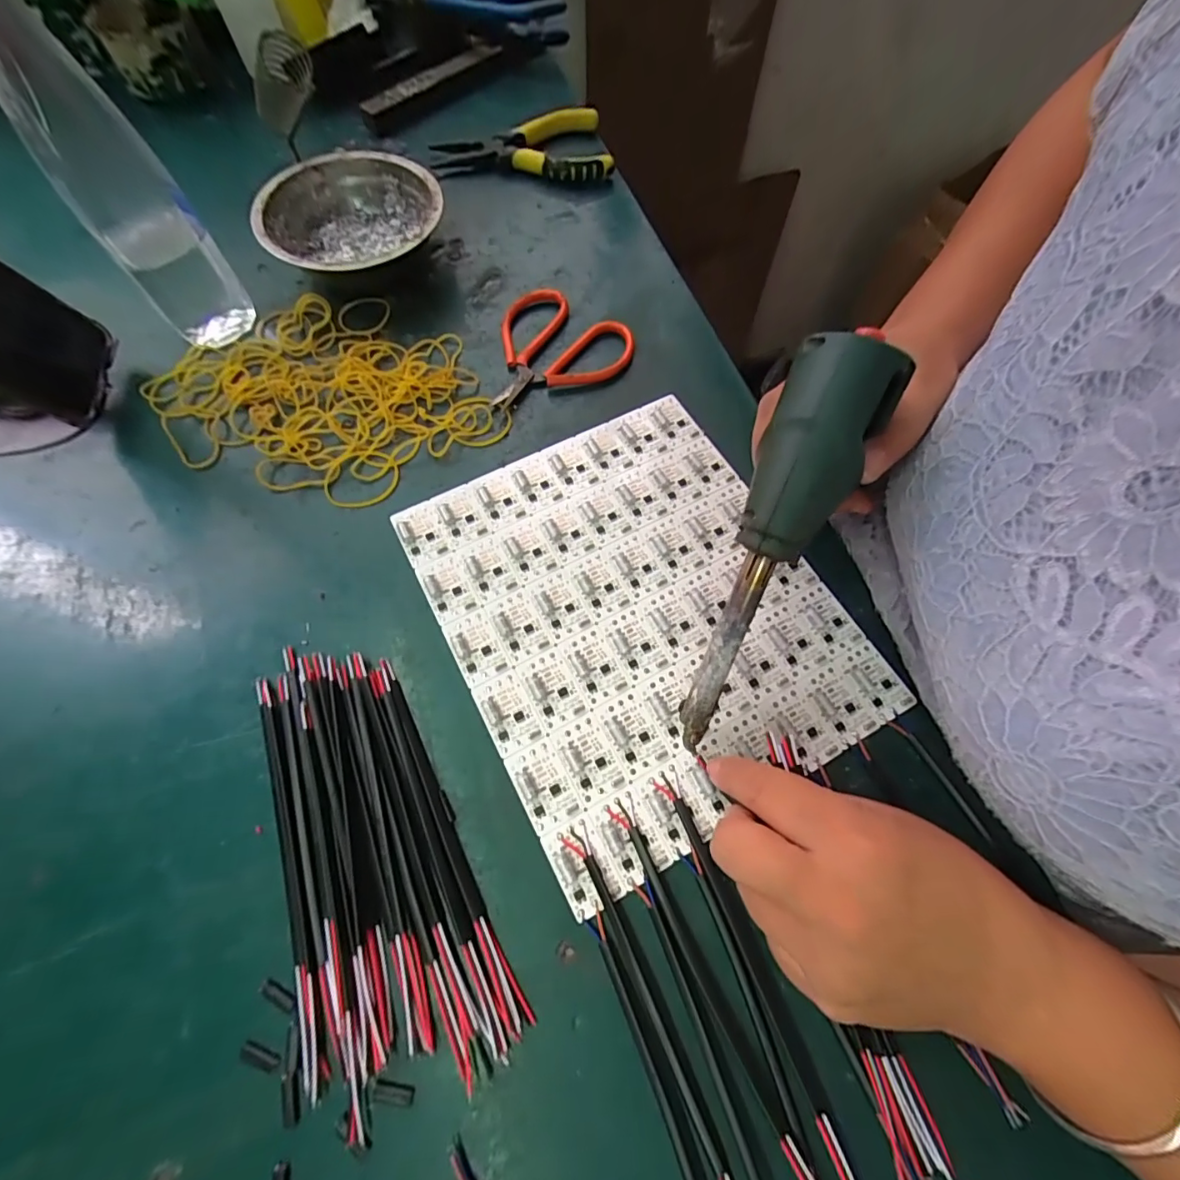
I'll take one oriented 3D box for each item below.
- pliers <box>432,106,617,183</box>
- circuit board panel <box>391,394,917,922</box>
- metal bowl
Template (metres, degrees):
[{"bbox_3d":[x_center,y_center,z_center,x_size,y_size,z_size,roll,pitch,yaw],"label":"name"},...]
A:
[{"bbox_3d":[-0.054,-0.350,0.403,0.135,0.029,0.060,-12,69,-7],"label":"pliers"},{"bbox_3d":[0.025,0.006,0.284,0.200,0.006,0.236,-27,71,-12],"label":"circuit board panel"},{"bbox_3d":[-0.170,-0.261,0.368,0.121,0.045,0.121,1,68,-2],"label":"metal bowl"}]

